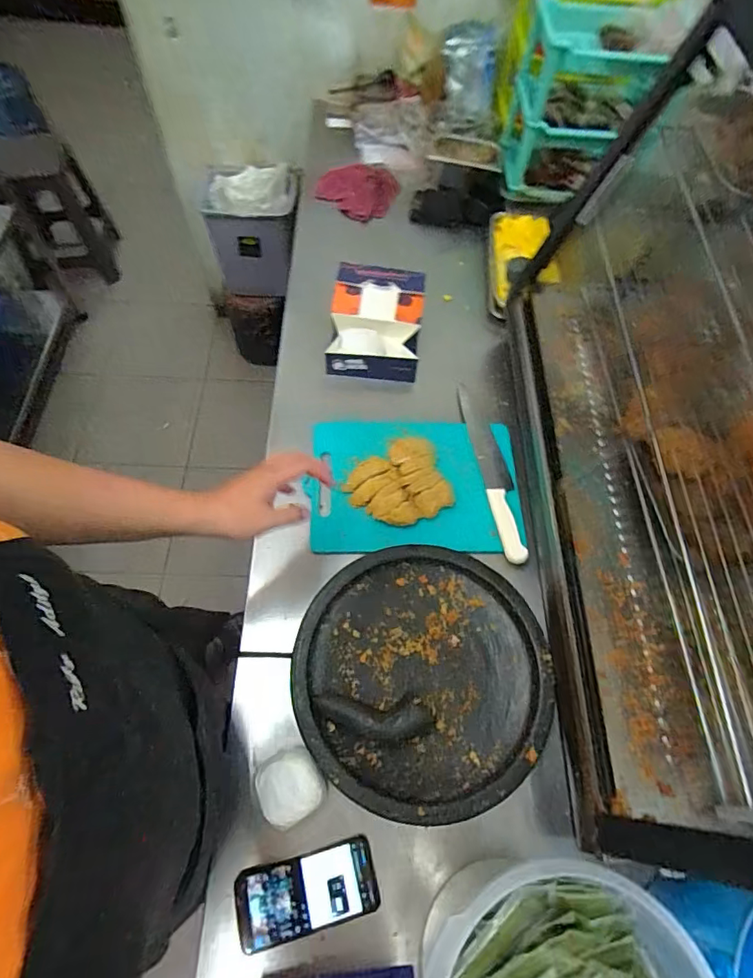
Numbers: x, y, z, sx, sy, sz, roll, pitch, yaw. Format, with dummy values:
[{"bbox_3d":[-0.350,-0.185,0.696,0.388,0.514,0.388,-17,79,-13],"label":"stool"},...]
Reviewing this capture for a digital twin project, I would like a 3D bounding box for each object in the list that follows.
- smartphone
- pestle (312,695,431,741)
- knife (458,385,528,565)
[{"bbox_3d":[-0.083,0.488,0.614,0.169,0.007,0.079,-10,63,-9],"label":"smartphone"},{"bbox_3d":[-0.003,0.295,0.654,0.150,0.033,0.049,1,62,-3],"label":"pestle"},{"bbox_3d":[0.204,-0.037,0.895,0.046,0.016,0.346,-8,63,-7],"label":"knife"}]

